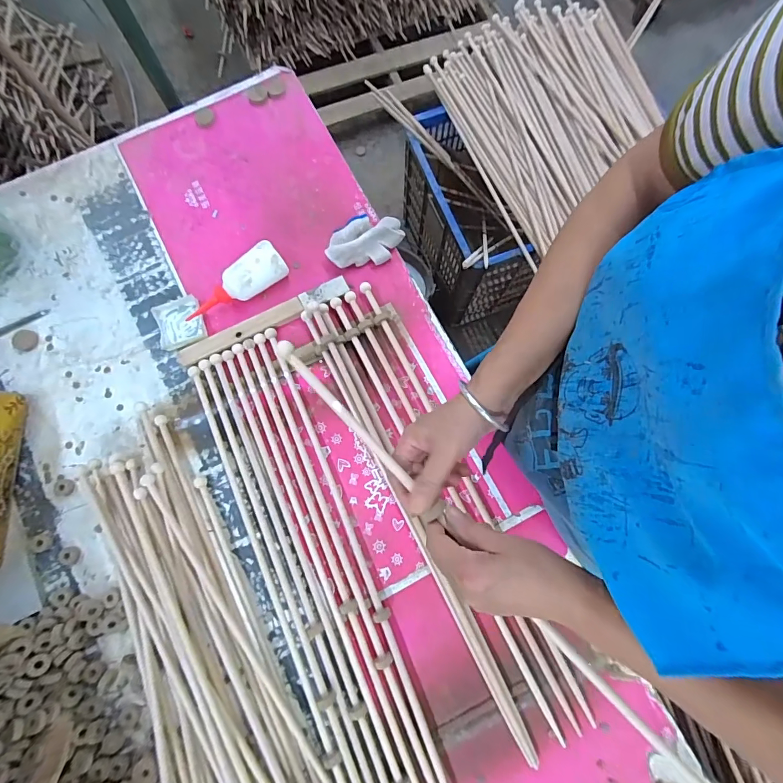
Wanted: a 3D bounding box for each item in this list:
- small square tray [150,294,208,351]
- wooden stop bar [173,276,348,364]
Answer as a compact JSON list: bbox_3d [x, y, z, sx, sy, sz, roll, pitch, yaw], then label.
[{"bbox_3d":[-0.350,-0.114,0.661,0.075,0.014,0.080,-16,78,-3],"label":"small square tray"},{"bbox_3d":[-0.207,-0.114,0.652,0.289,0.015,0.034,-27,79,-6],"label":"wooden stop bar"}]

